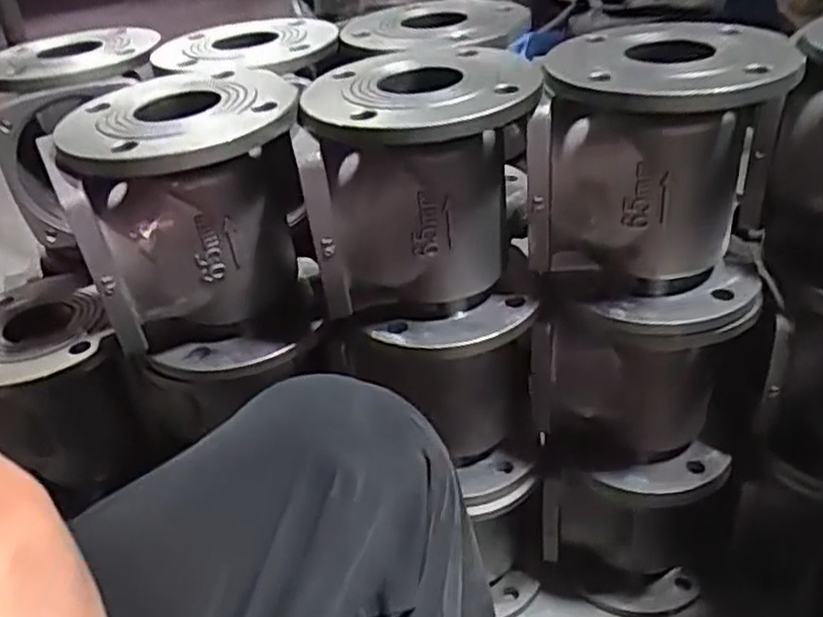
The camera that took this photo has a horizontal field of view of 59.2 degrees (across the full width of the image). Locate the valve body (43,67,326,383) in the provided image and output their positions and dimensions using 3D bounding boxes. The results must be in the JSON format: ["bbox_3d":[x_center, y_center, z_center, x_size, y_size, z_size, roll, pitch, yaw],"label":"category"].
[{"bbox_3d":[-0.181,-0.073,0.616,0.172,0.201,0.179,-19,36,-17],"label":"valve body"}]

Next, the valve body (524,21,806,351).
[{"bbox_3d":[0.211,-0.118,0.647,0.201,0.219,0.216,3,36,14],"label":"valve body"}]

